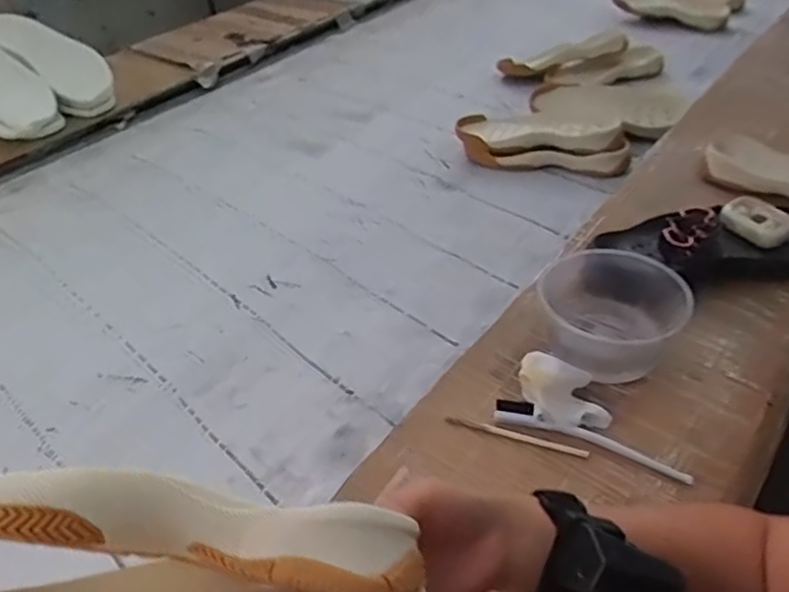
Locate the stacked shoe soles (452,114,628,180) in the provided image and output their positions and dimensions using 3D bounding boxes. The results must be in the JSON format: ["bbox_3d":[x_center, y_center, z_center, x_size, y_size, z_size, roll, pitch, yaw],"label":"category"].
[{"bbox_3d":[0.228,-0.241,0.990,0.264,0.072,0.097,15,44,16],"label":"stacked shoe soles"}]

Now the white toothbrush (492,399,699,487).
[{"bbox_3d":[0.170,0.120,0.553,0.170,0.021,0.022,16,45,17],"label":"white toothbrush"}]

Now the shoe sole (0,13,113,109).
[{"bbox_3d":[-0.629,-0.436,1.151,0.281,0.055,0.103,36,49,10],"label":"shoe sole"}]

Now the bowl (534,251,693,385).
[{"bbox_3d":[0.203,0.022,0.620,0.118,0.071,0.124,0,42,0],"label":"bowl"}]

